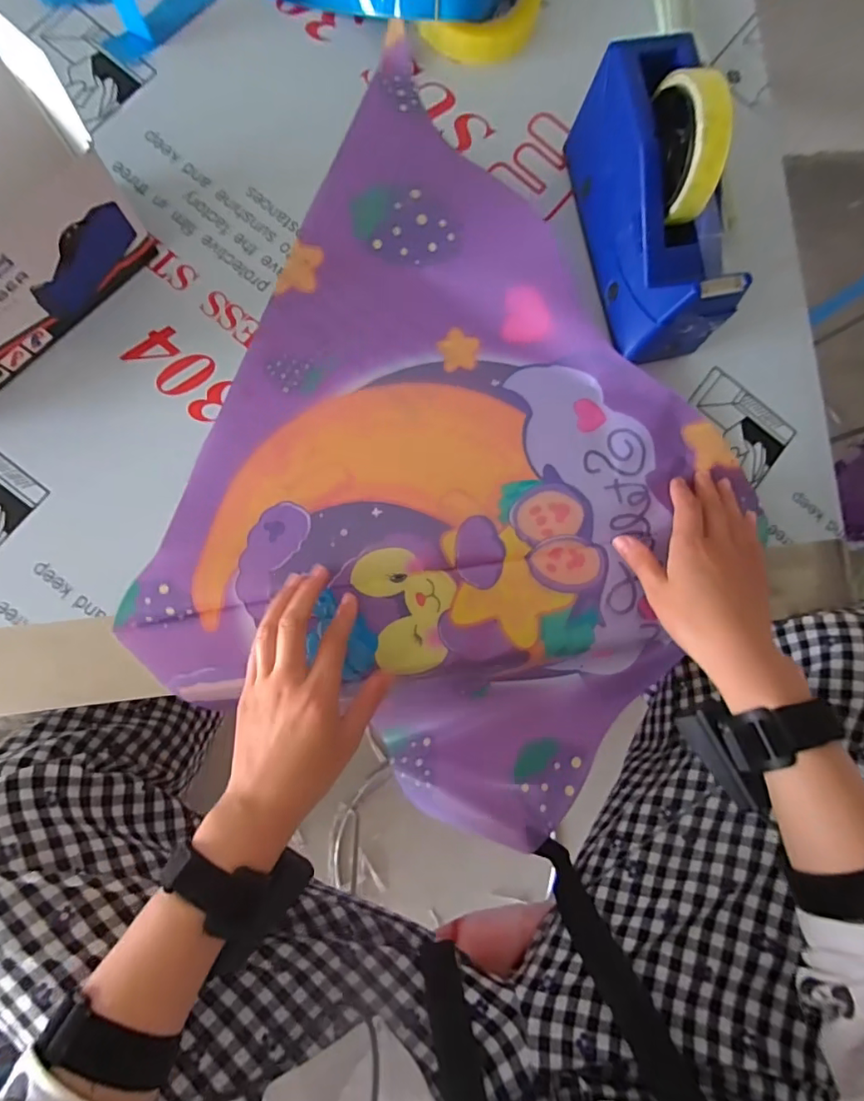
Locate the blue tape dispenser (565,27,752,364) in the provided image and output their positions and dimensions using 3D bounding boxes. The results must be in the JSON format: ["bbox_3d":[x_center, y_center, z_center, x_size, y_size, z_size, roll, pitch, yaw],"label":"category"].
[{"bbox_3d":[0.171,-0.262,0.402,0.067,0.122,0.202,-13,86,-8],"label":"blue tape dispenser"}]

